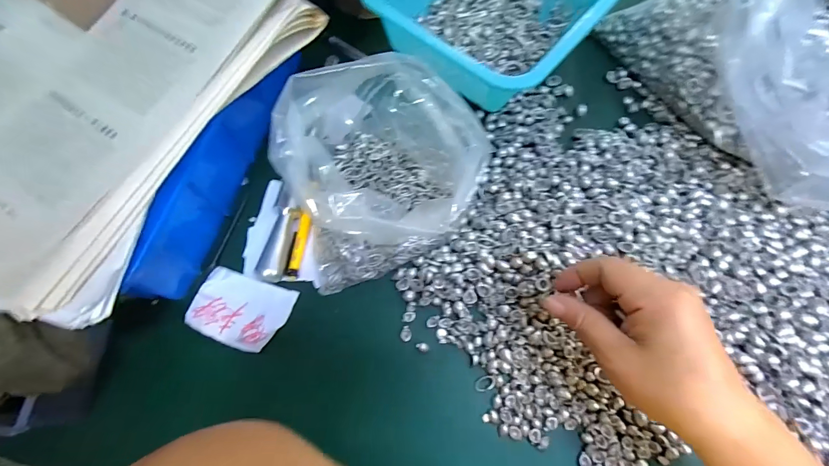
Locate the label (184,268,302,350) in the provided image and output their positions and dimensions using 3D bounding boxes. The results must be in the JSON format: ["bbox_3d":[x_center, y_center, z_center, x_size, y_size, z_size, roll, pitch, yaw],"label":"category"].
[{"bbox_3d":[-0.139,0.060,0.297,0.073,0.012,0.052,16,70,6],"label":"label"}]

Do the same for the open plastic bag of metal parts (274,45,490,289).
[{"bbox_3d":[-0.024,-0.058,0.301,0.158,0.084,0.155,-17,71,-7],"label":"open plastic bag of metal parts"}]

